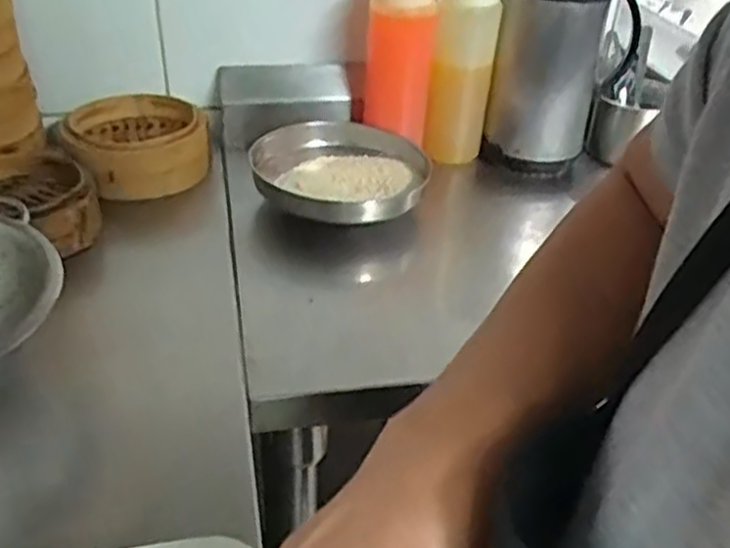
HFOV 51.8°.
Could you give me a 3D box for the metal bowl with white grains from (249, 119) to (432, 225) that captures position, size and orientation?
[{"bbox_3d":[-0.026,-0.127,0.880,0.201,0.044,0.210,2,34,-1],"label":"metal bowl with white grains"}]

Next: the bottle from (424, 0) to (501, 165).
[{"bbox_3d":[0.117,-0.239,0.912,0.073,0.229,0.060,9,35,9],"label":"bottle"}]

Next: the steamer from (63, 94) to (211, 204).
[{"bbox_3d":[-0.263,-0.155,0.874,0.155,0.077,0.160,-8,36,-15],"label":"steamer"}]

